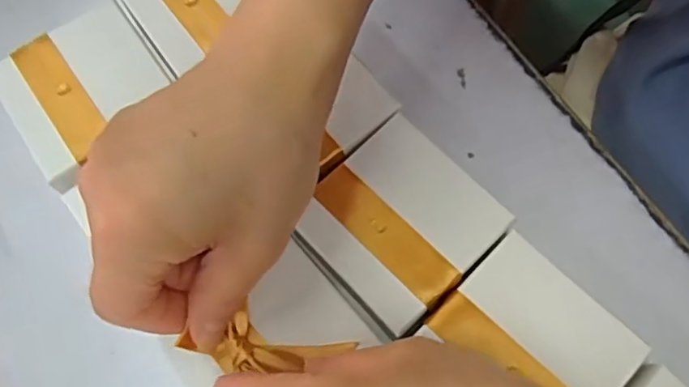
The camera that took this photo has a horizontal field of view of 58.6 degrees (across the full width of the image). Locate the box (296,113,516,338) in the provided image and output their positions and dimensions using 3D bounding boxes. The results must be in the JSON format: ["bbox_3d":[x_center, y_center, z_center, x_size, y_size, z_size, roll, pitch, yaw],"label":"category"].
[{"bbox_3d":[0.023,0.014,0.269,0.068,0.028,0.069,-43,75,-10],"label":"box"}]

